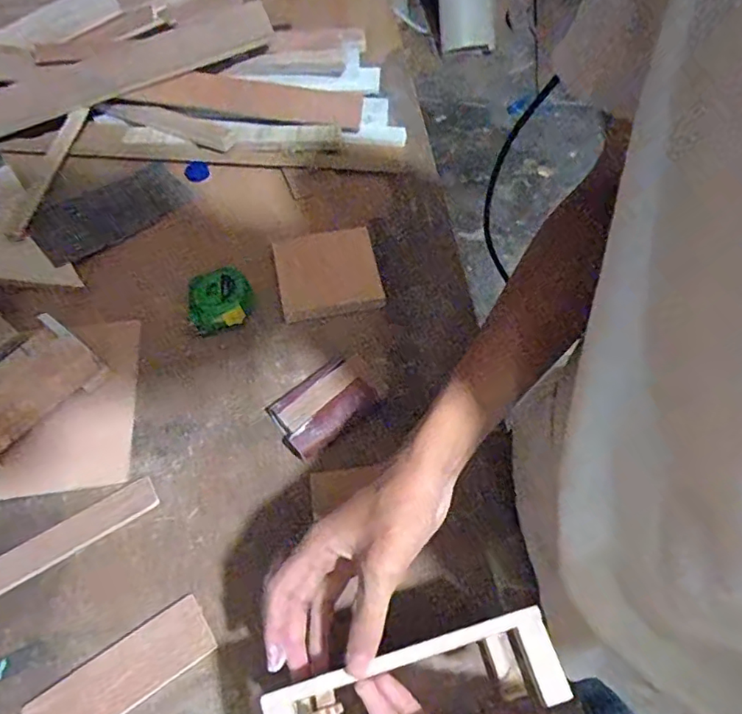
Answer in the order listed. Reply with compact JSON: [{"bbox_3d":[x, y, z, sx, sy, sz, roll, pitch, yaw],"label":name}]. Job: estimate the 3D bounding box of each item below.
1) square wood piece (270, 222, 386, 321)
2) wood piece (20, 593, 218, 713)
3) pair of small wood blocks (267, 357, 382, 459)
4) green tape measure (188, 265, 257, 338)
[{"bbox_3d":[-0.050,-0.100,0.636,0.115,0.018,0.114,-11,60,-6],"label":"square wood piece"},{"bbox_3d":[-0.201,0.257,0.440,0.146,0.008,0.051,-31,64,-17],"label":"wood piece"},{"bbox_3d":[-0.052,0.048,0.554,0.098,0.022,0.072,-35,65,-19],"label":"pair of small wood blocks"},{"bbox_3d":[-0.166,-0.063,0.608,0.068,0.031,0.069,-13,60,-7],"label":"green tape measure"}]

